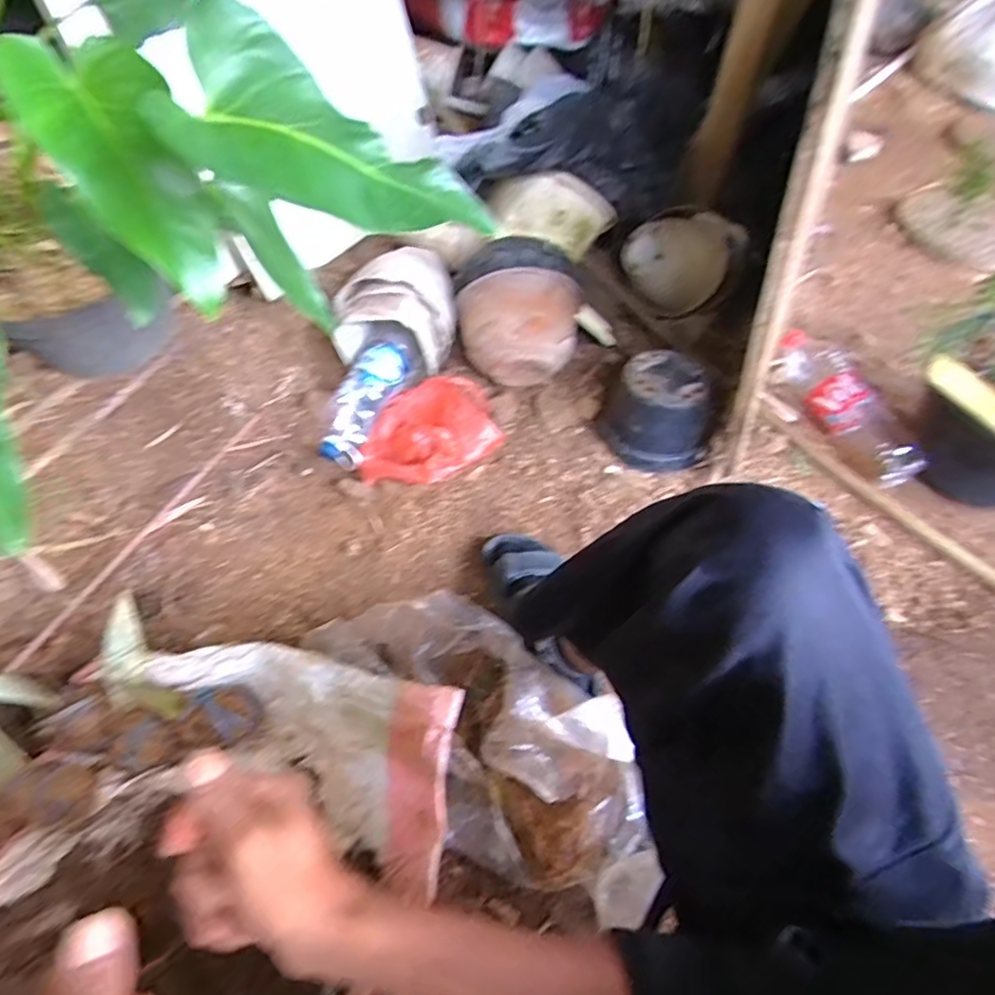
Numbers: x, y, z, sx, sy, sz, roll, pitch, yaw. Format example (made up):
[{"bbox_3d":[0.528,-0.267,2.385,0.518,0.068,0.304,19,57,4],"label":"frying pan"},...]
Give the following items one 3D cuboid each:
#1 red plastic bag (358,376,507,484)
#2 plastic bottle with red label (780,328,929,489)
[{"bbox_3d":[-0.112,-0.103,0.992,0.221,0.071,0.179,-9,53,-10],"label":"red plastic bag"},{"bbox_3d":[0.569,-0.163,1.011,0.115,0.092,0.331,-24,59,-15],"label":"plastic bottle with red label"}]

